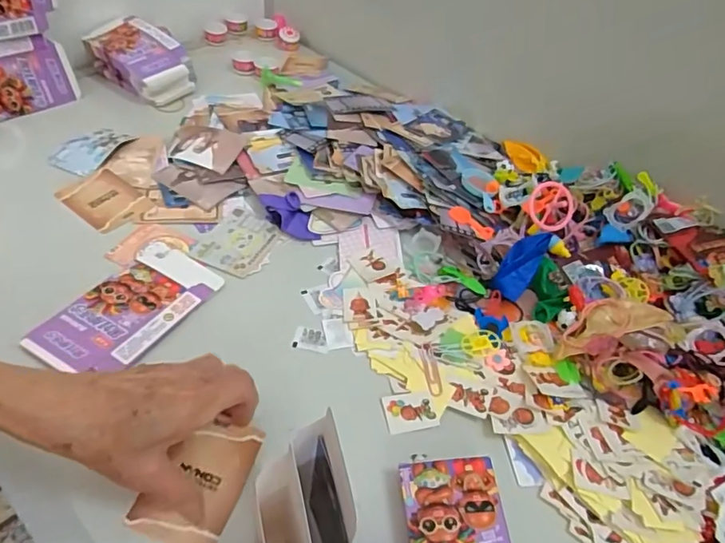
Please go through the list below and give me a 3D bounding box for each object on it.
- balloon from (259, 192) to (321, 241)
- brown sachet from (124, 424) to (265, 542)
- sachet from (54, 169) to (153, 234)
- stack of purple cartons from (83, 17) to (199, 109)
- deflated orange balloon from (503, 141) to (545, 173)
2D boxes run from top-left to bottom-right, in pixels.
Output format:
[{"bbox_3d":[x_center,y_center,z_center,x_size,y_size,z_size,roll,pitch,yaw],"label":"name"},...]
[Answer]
[{"bbox_3d":[-0.074,-0.057,0.546,0.038,0.025,0.059,-24,54,-23],"label":"balloon"},{"bbox_3d":[-0.112,0.142,0.360,0.059,0.013,0.084,17,49,11],"label":"brown sachet"},{"bbox_3d":[-0.268,-0.075,0.547,0.081,0.008,0.060,30,53,21],"label":"sachet"},{"bbox_3d":[-0.300,-0.283,0.710,0.142,0.070,0.089,29,53,23],"label":"stack of purple cartons"},{"bbox_3d":[0.205,-0.144,0.668,0.034,0.016,0.061,-33,63,8],"label":"deflated orange balloon"}]

